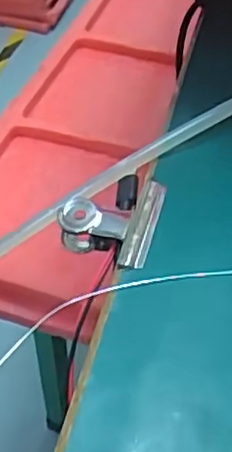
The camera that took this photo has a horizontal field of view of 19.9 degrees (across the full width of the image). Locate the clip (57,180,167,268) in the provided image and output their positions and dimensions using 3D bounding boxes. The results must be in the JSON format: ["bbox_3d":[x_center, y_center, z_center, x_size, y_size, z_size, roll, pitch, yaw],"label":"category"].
[{"bbox_3d":[-0.003,0.002,0.305,0.043,0.021,0.050,11,49,10],"label":"clip"}]

